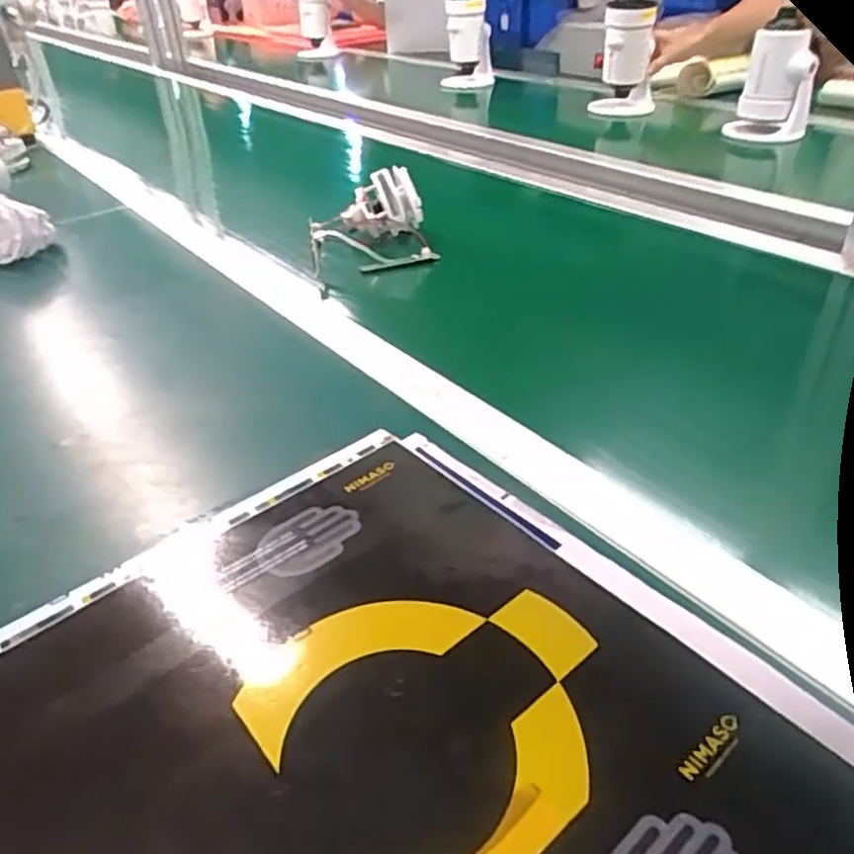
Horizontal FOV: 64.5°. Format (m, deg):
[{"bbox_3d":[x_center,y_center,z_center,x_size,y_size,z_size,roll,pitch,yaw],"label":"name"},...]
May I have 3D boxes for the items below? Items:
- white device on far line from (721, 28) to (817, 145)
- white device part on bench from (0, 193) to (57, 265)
[{"bbox_3d":[0.435,-0.423,0.857,0.091,0.138,0.060,12,39,22],"label":"white device on far line"},{"bbox_3d":[-0.453,-0.210,0.738,0.083,0.078,0.064,-21,39,-23],"label":"white device part on bench"}]

